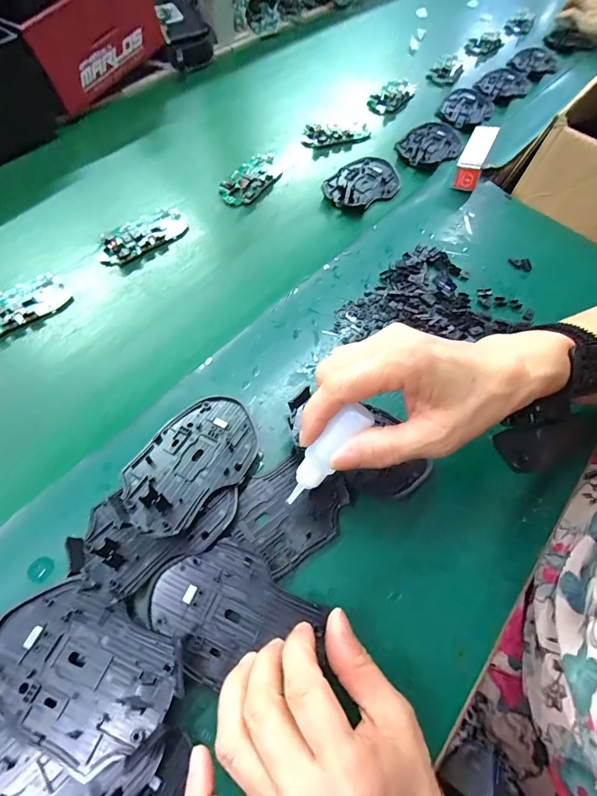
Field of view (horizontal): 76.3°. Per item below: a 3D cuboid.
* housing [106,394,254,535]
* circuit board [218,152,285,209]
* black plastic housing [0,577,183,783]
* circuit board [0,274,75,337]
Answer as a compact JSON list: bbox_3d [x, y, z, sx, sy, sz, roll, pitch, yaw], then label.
[{"bbox_3d":[-0.078,0.045,0.275,0.070,0.020,0.111,40,66,16],"label":"housing"},{"bbox_3d":[-0.055,-0.263,0.455,0.049,0.016,0.098,22,62,8],"label":"circuit board"},{"bbox_3d":[-0.124,0.151,0.215,0.108,0.012,0.068,28,64,10],"label":"black plastic housing"},{"bbox_3d":[-0.258,-0.081,0.337,0.095,0.014,0.045,-39,71,-20],"label":"circuit board"}]

